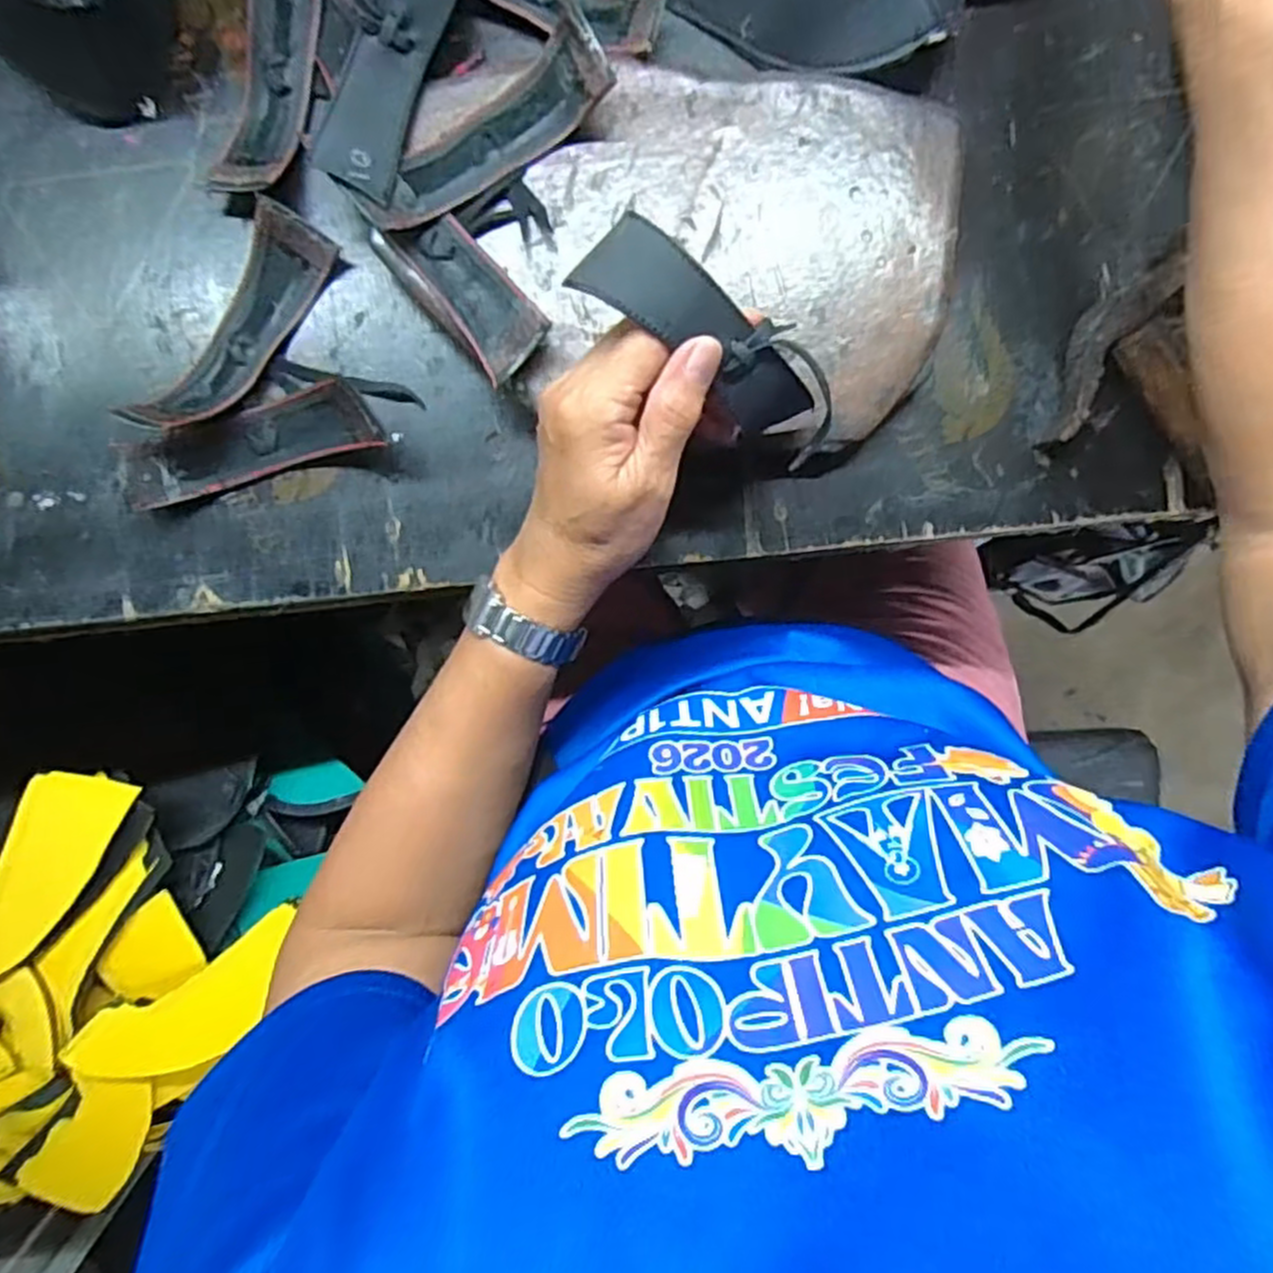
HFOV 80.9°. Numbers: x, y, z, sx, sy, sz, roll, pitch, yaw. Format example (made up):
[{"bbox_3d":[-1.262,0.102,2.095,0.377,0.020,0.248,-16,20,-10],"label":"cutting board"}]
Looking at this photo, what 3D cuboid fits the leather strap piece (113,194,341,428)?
[{"bbox_3d":[-0.186,-0.143,0.346,0.030,0.031,0.117,33,91,-3],"label":"leather strap piece"}]

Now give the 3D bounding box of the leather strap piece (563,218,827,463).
[{"bbox_3d":[0.035,-0.115,0.297,0.123,0.022,0.033,30,91,-29],"label":"leather strap piece"}]

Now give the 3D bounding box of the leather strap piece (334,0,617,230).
[{"bbox_3d":[-0.069,-0.222,0.332,0.123,0.026,0.032,-32,93,-1],"label":"leather strap piece"}]

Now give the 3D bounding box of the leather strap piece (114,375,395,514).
[{"bbox_3d":[-0.183,-0.092,0.349,0.123,0.030,0.035,-16,93,-2],"label":"leather strap piece"}]

